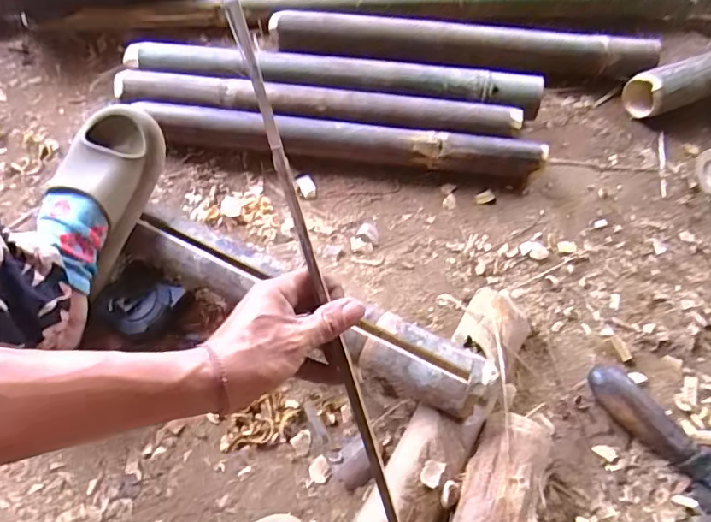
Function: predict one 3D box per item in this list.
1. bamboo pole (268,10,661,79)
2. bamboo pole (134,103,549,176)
[{"bbox_3d":[0.171,-0.337,0.831,0.605,0.062,0.066,4,61,1],"label":"bamboo pole"},{"bbox_3d":[-0.025,-0.163,0.725,0.552,0.054,0.051,6,61,2],"label":"bamboo pole"}]

